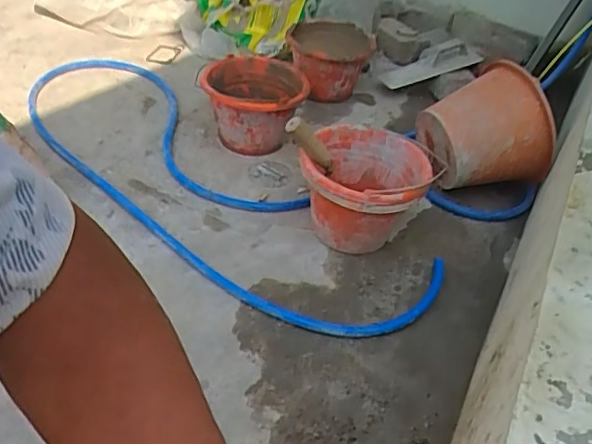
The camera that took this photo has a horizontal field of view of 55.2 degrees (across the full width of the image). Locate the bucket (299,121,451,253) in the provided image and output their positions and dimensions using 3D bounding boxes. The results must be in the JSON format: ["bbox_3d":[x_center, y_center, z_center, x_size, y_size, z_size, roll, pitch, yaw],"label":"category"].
[{"bbox_3d":[0.142,-0.057,1.116,0.239,0.184,0.247,5,39,-4],"label":"bucket"}]

